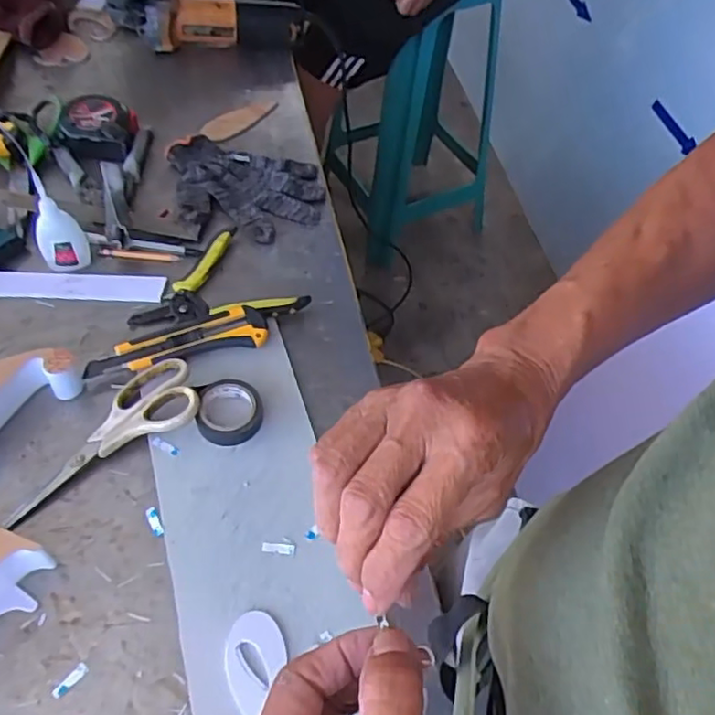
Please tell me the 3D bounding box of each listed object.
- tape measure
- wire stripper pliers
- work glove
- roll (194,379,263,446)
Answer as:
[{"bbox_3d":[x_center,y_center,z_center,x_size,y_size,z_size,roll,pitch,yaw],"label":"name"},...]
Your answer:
[{"bbox_3d":[-0.311,-0.276,0.770,0.084,0.044,0.087,6,54,-1],"label":"tape measure"},{"bbox_3d":[-0.147,-0.062,0.644,0.153,0.021,0.136,-37,64,-26],"label":"wire stripper pliers"},{"bbox_3d":[-0.139,-0.193,0.739,0.189,0.023,0.147,13,54,5],"label":"work glove"},{"bbox_3d":[-0.112,0.046,0.562,0.055,0.019,0.061,-7,55,-9],"label":"roll"}]

